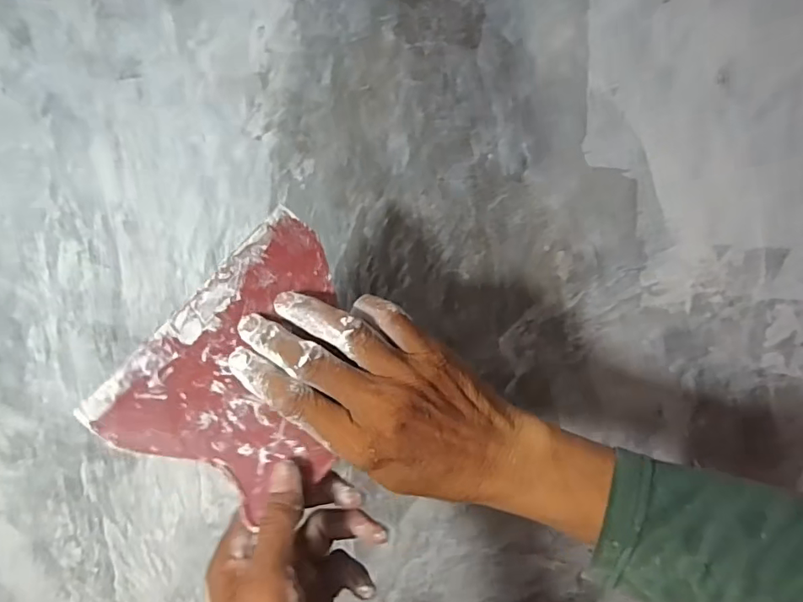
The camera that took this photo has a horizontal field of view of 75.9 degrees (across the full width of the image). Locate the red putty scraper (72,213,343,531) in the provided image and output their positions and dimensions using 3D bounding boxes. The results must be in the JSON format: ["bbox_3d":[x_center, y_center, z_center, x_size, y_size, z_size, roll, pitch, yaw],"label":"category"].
[{"bbox_3d":[-0.083,0.040,0.307,0.164,0.125,0.005,-50,-9,-14],"label":"red putty scraper"}]

